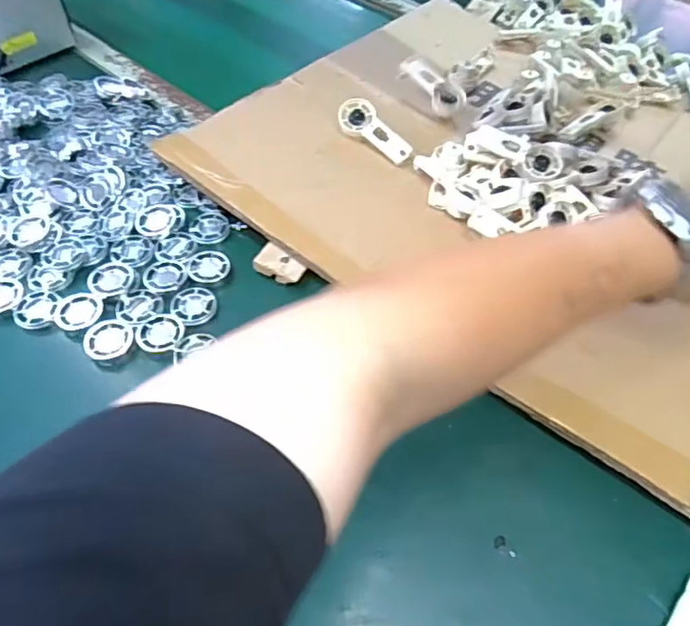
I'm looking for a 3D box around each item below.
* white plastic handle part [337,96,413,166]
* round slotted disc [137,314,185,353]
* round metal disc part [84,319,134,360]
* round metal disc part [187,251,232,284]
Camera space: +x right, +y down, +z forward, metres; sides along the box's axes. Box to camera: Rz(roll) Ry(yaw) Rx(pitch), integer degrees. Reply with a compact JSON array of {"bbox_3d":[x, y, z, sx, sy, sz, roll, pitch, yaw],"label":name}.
[{"bbox_3d":[0.032,-0.196,0.586,0.034,0.028,0.089,-34,63,-27],"label":"white plastic handle part"},{"bbox_3d":[-0.158,0.016,0.466,0.037,0.004,0.038,2,51,-2],"label":"round slotted disc"},{"bbox_3d":[-0.202,0.022,0.465,0.040,0.005,0.039,2,51,-2],"label":"round metal disc part"},{"bbox_3d":[-0.128,-0.045,0.512,0.038,0.010,0.033,-6,52,-8],"label":"round metal disc part"}]

